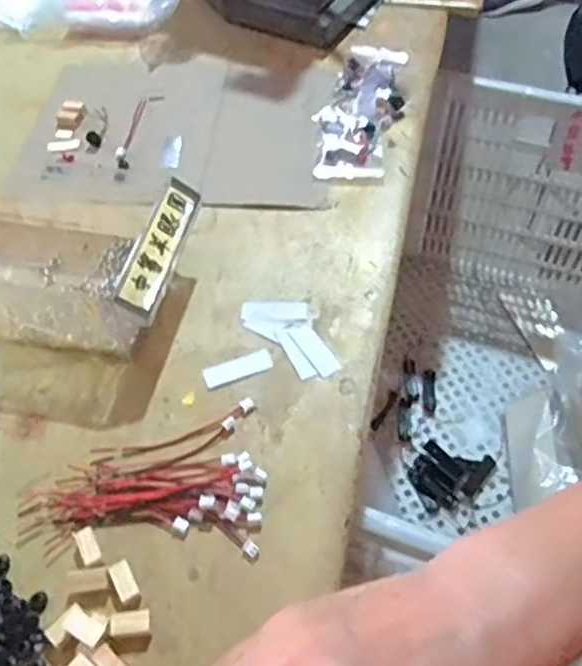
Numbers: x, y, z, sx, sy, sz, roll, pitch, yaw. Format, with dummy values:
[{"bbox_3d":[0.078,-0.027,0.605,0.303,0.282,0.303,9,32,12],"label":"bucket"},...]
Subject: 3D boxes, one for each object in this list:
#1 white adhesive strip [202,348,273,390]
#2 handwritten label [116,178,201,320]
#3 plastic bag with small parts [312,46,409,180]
[{"bbox_3d":[-0.036,0.023,0.452,0.047,0.004,0.018,-19,54,-13],"label":"white adhesive strip"},{"bbox_3d":[-0.088,-0.059,0.448,0.026,0.005,0.115,29,53,-17],"label":"handwritten label"},{"bbox_3d":[0.067,-0.211,0.617,0.071,0.018,0.191,13,54,11],"label":"plastic bag with small parts"}]

